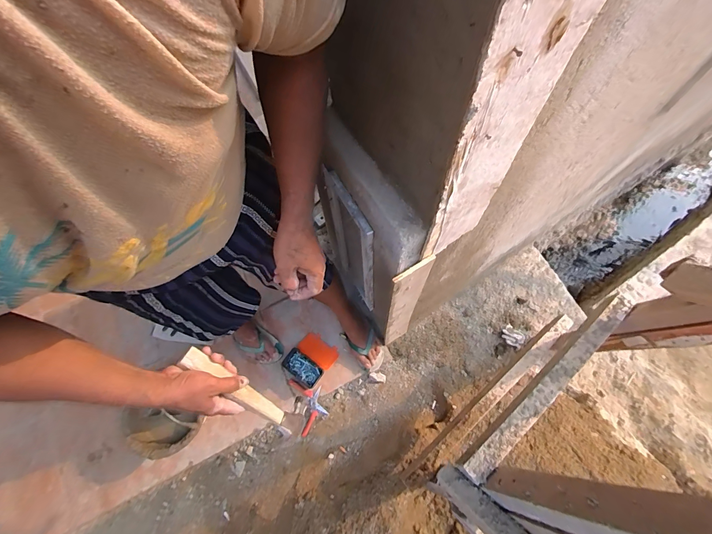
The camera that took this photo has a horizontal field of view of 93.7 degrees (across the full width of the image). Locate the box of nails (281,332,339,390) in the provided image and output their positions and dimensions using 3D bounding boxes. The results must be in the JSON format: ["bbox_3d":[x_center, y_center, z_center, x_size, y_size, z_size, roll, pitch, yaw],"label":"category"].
[{"bbox_3d":[-0.168,0.343,1.239,0.150,0.041,0.179,34,73,16],"label":"box of nails"}]

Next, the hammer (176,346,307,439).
[{"bbox_3d":[-0.196,0.221,0.599,0.245,0.035,0.079,40,29,-16],"label":"hammer"}]

